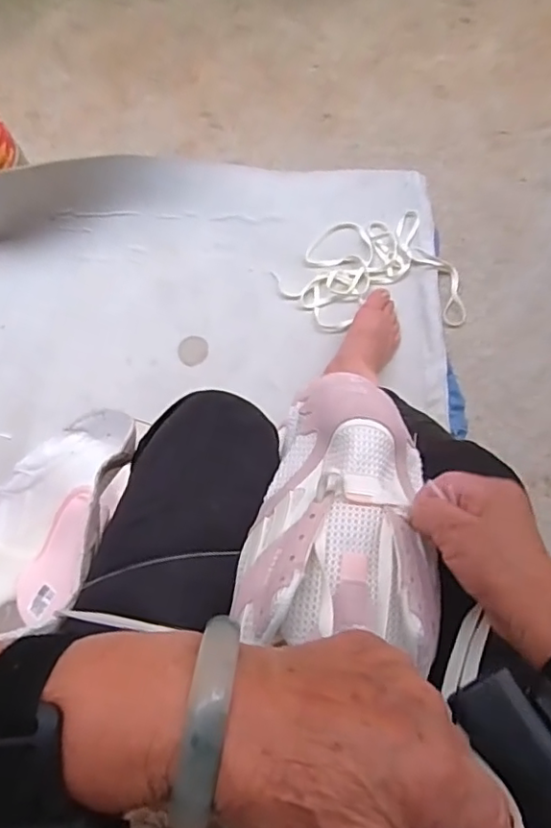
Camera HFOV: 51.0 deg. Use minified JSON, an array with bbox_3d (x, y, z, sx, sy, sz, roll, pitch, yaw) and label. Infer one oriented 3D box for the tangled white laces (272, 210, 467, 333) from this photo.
[{"bbox_3d":[0.140,-0.221,0.902,0.269,0.019,0.193,-9,73,-1],"label":"tangled white laces"}]

